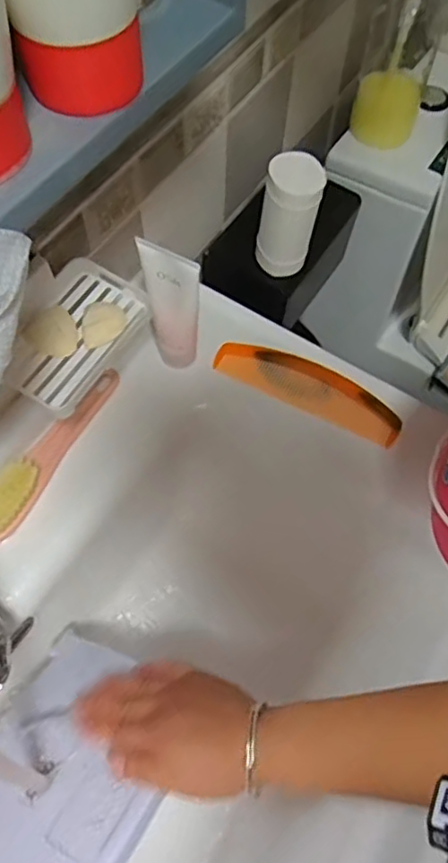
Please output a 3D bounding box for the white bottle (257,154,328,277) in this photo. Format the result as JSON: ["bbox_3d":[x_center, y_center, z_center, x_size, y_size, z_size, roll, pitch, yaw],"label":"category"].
[{"bbox_3d":[0.072,-0.241,0.705,0.062,0.134,0.053,7,63,2],"label":"white bottle"}]

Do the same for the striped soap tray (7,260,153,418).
[{"bbox_3d":[-0.122,-0.081,0.511,0.081,0.032,0.129,29,66,12],"label":"striped soap tray"}]

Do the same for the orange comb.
[{"bbox_3d":[0.086,-0.046,0.630,0.193,0.009,0.049,26,83,9],"label":"orange comb"}]

